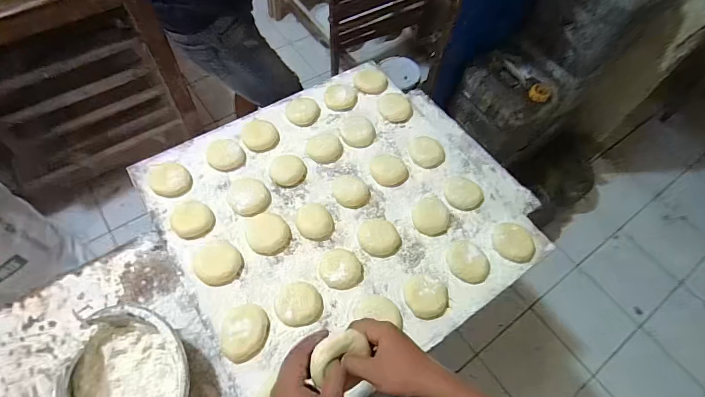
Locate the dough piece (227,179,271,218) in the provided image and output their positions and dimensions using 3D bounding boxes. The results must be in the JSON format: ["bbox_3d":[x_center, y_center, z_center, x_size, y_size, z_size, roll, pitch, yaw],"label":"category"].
[{"bbox_3d":[-0.186,-0.003,0.692,0.070,0.025,0.066,1,59,-1],"label":"dough piece"}]

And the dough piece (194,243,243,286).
[{"bbox_3d":[-0.216,0.106,0.625,0.069,0.033,0.059,-38,67,-21],"label":"dough piece"}]

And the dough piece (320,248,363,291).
[{"bbox_3d":[-0.018,0.117,0.635,0.071,0.021,0.060,17,60,8],"label":"dough piece"}]

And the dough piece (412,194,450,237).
[{"bbox_3d":[0.147,0.028,0.718,0.068,0.016,0.083,-4,60,-4],"label":"dough piece"}]

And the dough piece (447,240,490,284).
[{"bbox_3d":[0.199,0.106,0.659,0.068,0.023,0.078,-20,62,-13],"label":"dough piece"}]

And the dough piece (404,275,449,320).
[{"bbox_3d":[0.125,0.161,0.632,0.071,0.016,0.068,1,59,-1],"label":"dough piece"}]

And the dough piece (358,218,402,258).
[{"bbox_3d":[0.048,0.069,0.684,0.070,0.017,0.070,1,59,-1],"label":"dough piece"}]

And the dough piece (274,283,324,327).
[{"bbox_3d":[-0.084,0.164,0.604,0.071,0.020,0.068,1,59,-1],"label":"dough piece"}]

